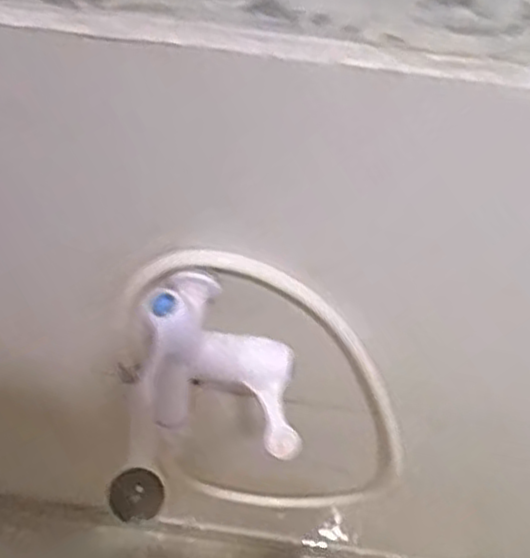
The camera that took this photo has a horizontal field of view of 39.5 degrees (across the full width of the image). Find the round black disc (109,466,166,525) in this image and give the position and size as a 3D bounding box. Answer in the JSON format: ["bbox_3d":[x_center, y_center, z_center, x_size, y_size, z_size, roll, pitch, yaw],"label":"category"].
[{"bbox_3d":[-0.142,0.241,0.816,0.058,0.071,0.014,13,21,-4],"label":"round black disc"}]

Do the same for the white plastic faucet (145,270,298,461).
[{"bbox_3d":[-0.026,0.050,0.517,0.111,0.088,0.115,7,59,3],"label":"white plastic faucet"}]

